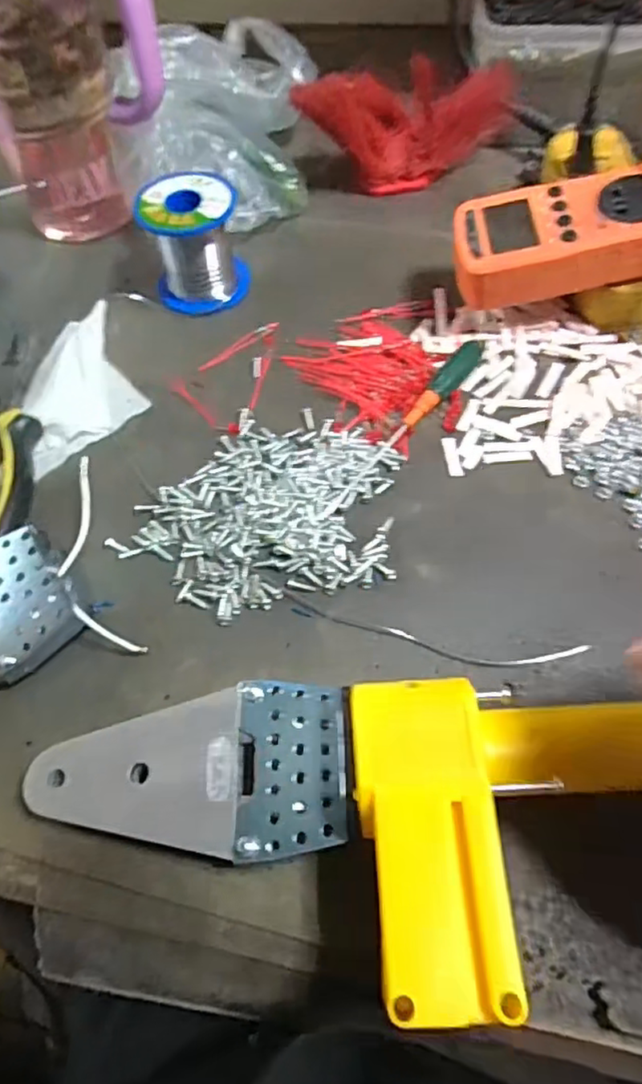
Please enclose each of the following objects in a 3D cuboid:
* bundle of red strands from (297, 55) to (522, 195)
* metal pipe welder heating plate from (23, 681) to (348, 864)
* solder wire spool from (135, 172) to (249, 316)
[{"bbox_3d":[0.068,-0.315,0.475,0.177,0.082,0.047,-16,60,-20],"label":"bundle of red strands"},{"bbox_3d":[-0.055,0.098,0.266,0.130,0.031,0.065,-2,61,3],"label":"metal pipe welder heating plate"},{"bbox_3d":[-0.086,-0.206,0.422,0.062,0.059,0.066,-15,61,-4],"label":"solder wire spool"}]

